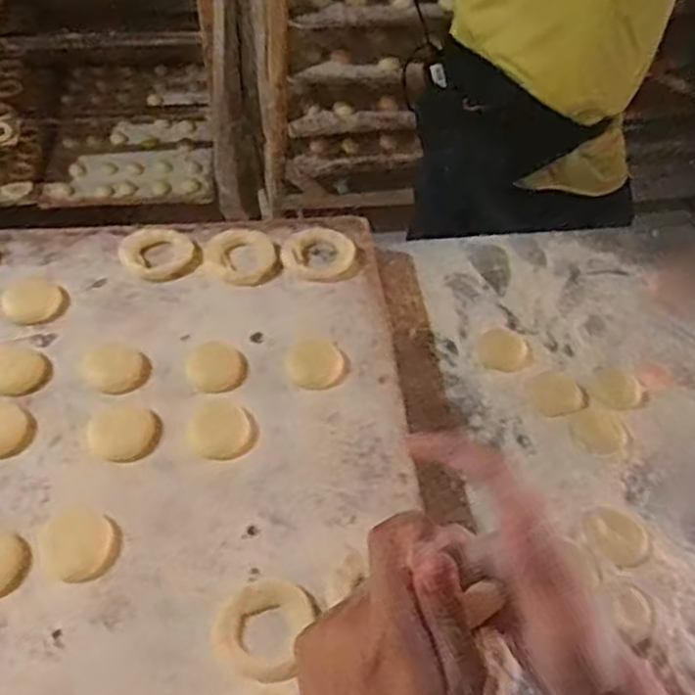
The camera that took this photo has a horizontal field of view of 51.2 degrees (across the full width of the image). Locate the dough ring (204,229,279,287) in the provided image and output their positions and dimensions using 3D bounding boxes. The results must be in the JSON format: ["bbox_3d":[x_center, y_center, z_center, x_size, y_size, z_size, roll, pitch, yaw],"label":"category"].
[{"bbox_3d":[-0.103,-0.088,0.697,0.069,0.013,0.060,6,53,1],"label":"dough ring"}]

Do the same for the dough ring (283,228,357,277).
[{"bbox_3d":[-0.027,-0.091,0.696,0.070,0.016,0.048,-6,54,-9],"label":"dough ring"}]

